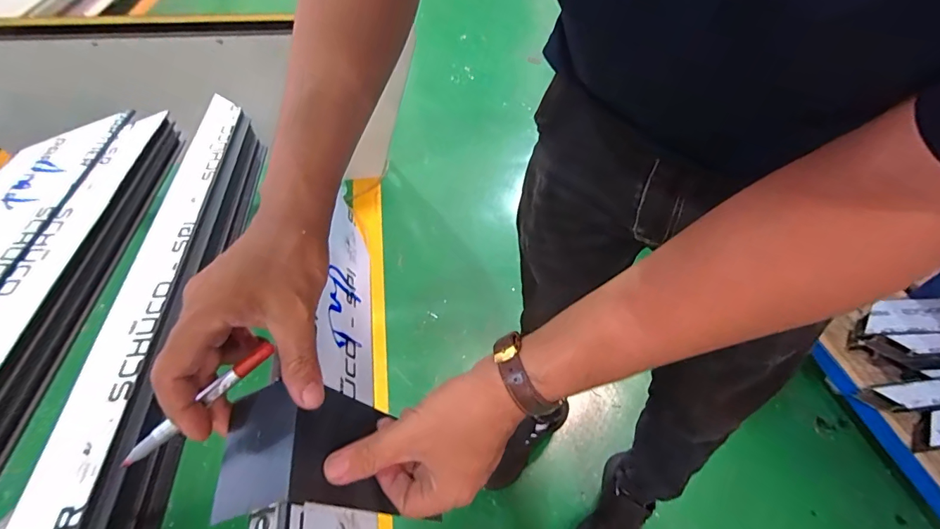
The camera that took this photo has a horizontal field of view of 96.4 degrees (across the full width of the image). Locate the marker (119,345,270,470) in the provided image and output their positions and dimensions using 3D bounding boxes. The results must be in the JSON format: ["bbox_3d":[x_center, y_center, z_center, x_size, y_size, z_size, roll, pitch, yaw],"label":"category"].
[{"bbox_3d":[-0.179,0.092,0.275,0.118,0.010,0.007,-39,57,0],"label":"marker"}]

